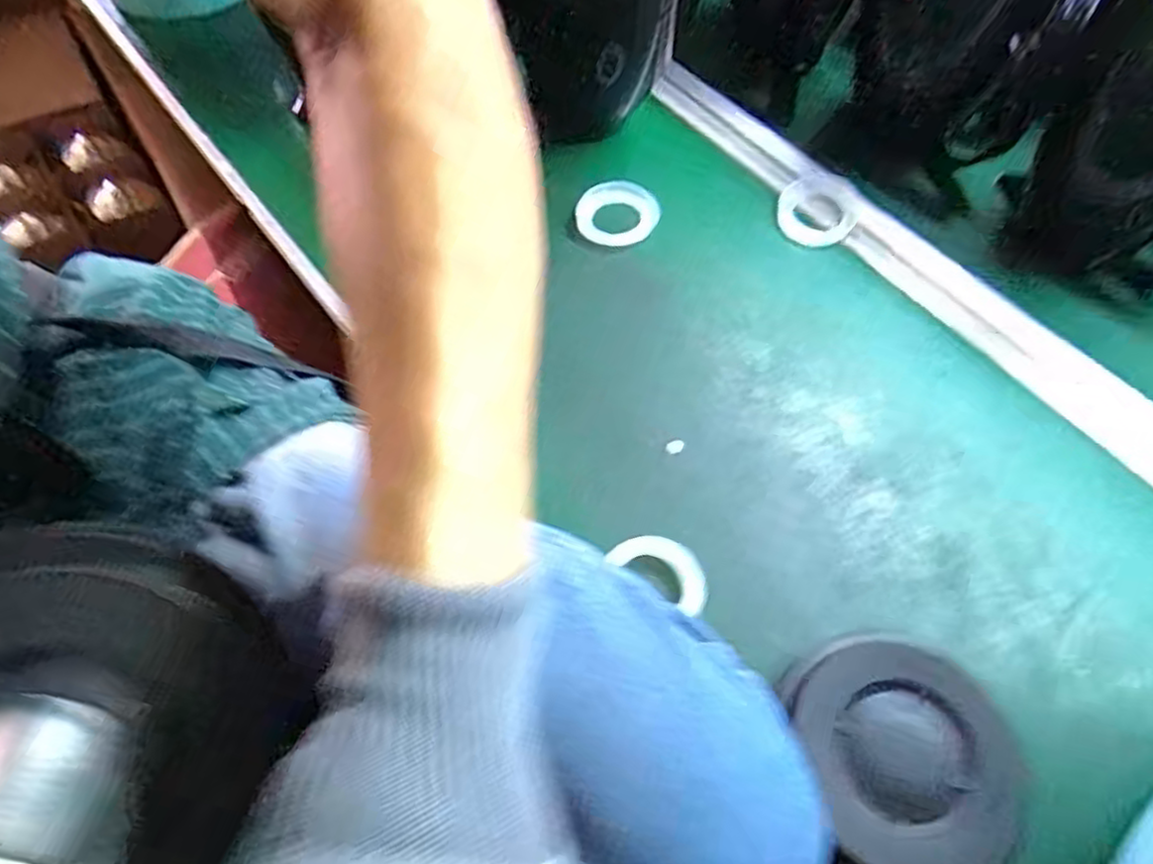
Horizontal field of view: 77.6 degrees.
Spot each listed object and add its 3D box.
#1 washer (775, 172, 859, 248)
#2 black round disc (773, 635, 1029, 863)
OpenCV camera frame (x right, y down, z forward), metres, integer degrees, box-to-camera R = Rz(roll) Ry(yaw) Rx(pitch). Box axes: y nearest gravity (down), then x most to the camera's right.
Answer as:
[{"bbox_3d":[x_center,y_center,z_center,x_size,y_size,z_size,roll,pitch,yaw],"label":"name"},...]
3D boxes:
[{"bbox_3d":[0.184,-0.171,0.547,0.058,0.005,0.065,23,76,19],"label":"washer"},{"bbox_3d":[0.164,0.160,0.360,0.100,0.029,0.110,0,61,1],"label":"black round disc"}]

